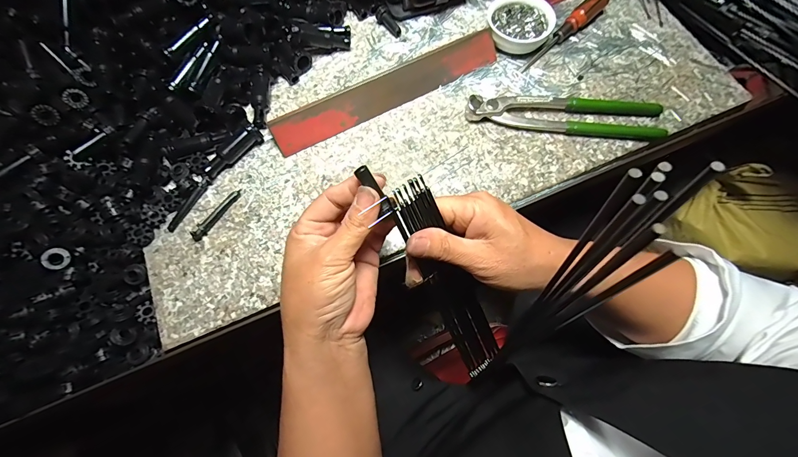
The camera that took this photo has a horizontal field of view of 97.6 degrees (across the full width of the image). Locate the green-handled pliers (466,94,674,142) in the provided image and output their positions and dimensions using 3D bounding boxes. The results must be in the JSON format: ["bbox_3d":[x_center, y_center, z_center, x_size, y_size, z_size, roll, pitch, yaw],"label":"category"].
[{"bbox_3d":[0.169,-0.118,0.360,0.193,0.018,0.041,5,70,3],"label":"green-handled pliers"}]

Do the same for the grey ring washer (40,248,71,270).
[{"bbox_3d":[-0.290,0.026,0.296,0.019,0.004,0.018,19,64,-32],"label":"grey ring washer"}]

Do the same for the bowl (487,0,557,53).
[{"bbox_3d":[0.136,-0.231,0.396,0.070,0.026,0.066,0,70,1],"label":"bowl"}]

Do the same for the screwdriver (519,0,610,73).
[{"bbox_3d":[0.186,-0.223,0.395,0.138,0.026,0.018,-41,74,-13],"label":"screwdriver"}]

